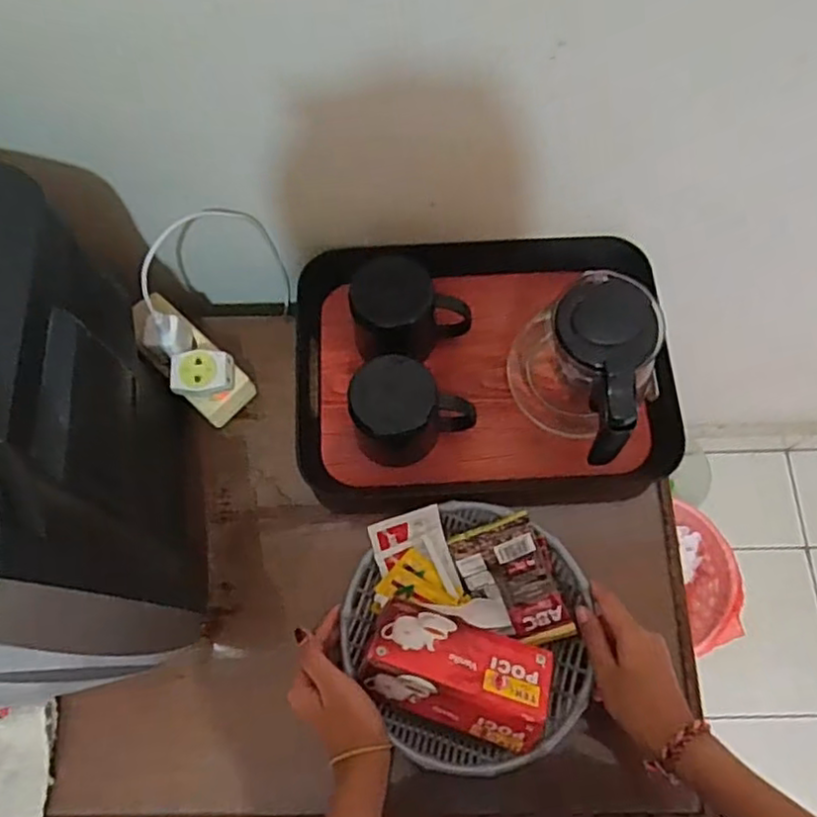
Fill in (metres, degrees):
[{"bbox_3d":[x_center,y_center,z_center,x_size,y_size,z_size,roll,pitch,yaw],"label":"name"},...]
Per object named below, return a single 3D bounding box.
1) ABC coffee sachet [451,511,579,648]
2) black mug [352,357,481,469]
[{"bbox_3d":[0.087,0.152,0.570,0.073,0.009,0.107,-24,78,14],"label":"ABC coffee sachet"},{"bbox_3d":[0.004,0.003,0.603,0.106,0.083,0.078,-16,74,-4],"label":"black mug"}]

